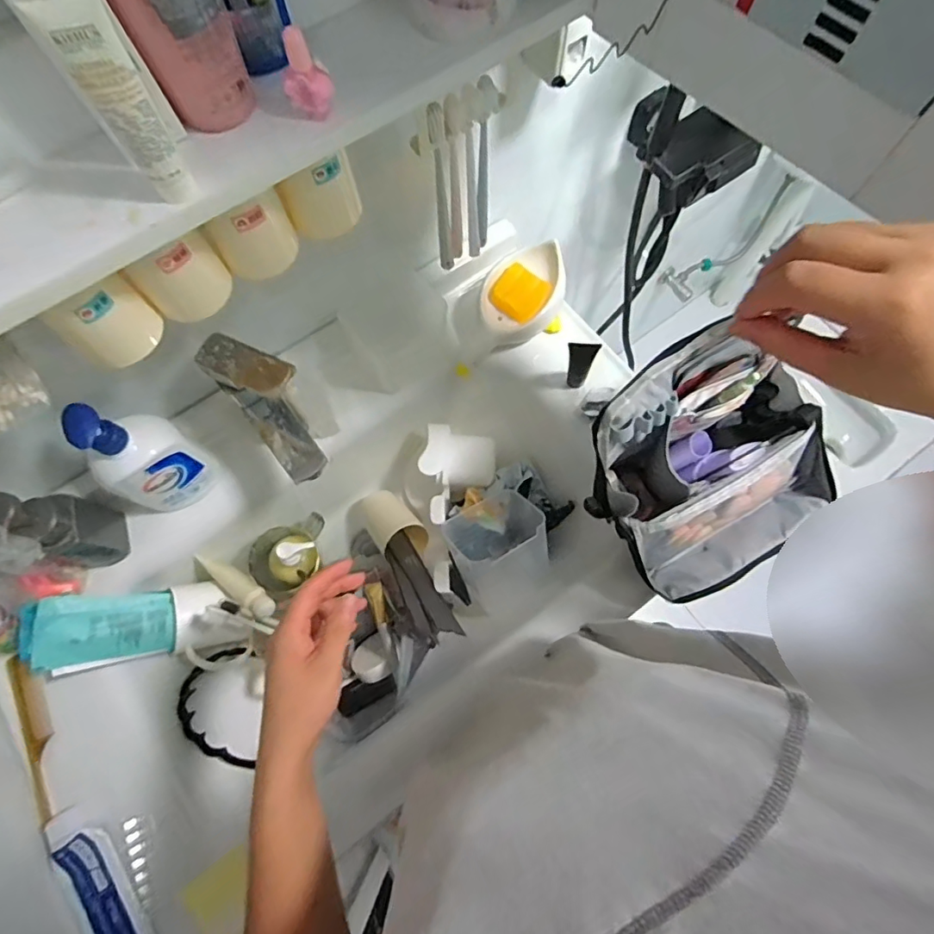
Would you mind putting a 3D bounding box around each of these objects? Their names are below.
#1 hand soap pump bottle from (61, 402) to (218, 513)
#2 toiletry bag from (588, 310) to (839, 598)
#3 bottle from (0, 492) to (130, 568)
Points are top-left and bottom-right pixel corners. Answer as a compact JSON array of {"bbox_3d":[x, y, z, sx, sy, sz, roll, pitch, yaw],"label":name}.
[{"bbox_3d":[-0.331,-0.009,0.529,0.056,0.177,0.084,26,73,9],"label":"hand soap pump bottle"},{"bbox_3d":[0.260,0.000,0.527,0.233,0.194,0.197,-31,73,-10],"label":"toiletry bag"},{"bbox_3d":[-0.403,0.061,0.522,0.046,0.149,0.068,16,72,6],"label":"bottle"}]

